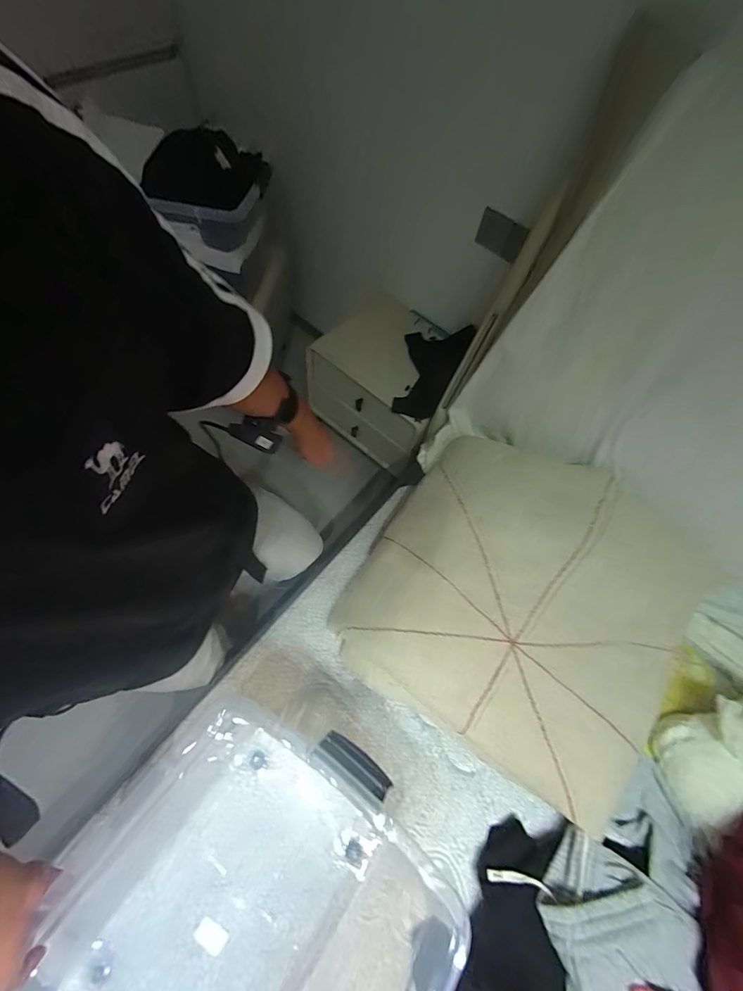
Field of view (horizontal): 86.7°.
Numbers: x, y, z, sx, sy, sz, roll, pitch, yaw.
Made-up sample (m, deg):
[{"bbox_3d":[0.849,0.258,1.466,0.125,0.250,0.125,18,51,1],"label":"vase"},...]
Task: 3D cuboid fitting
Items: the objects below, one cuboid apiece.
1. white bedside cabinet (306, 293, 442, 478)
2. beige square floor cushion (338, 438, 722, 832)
[{"bbox_3d":[0.058,-0.398,1.441,0.496,0.373,0.363,41,64,11],"label":"white bedside cabinet"},{"bbox_3d":[0.310,0.215,0.837,0.639,0.210,0.611,32,65,12],"label":"beige square floor cushion"}]

